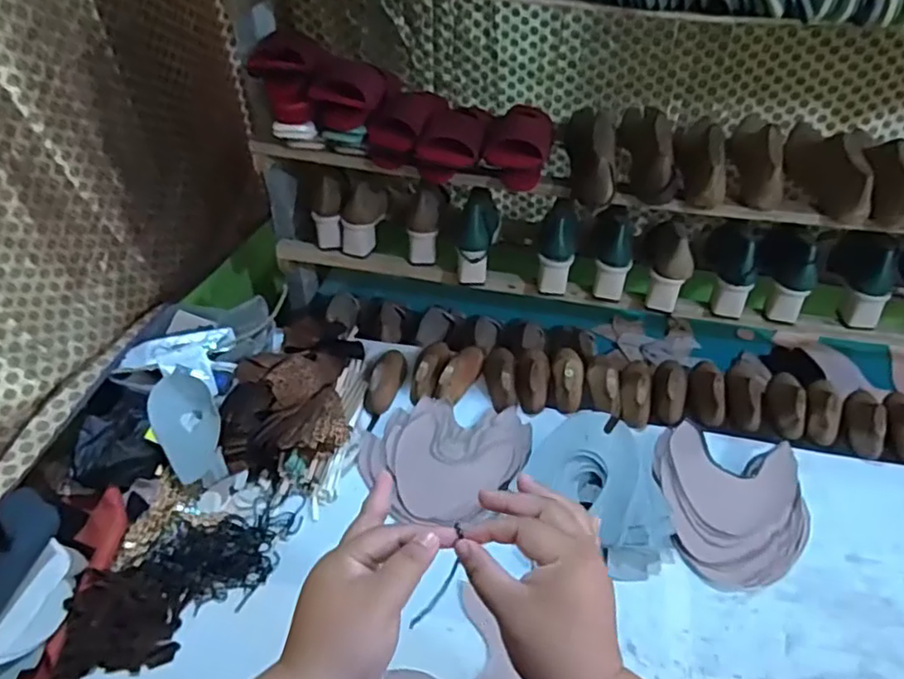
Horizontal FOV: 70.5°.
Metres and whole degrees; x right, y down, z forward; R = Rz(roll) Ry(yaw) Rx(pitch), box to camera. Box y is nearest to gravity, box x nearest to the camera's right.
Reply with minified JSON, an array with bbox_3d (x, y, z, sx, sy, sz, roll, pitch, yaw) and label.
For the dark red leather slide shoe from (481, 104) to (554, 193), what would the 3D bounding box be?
[{"bbox_3d":[0.111,-0.310,0.992,0.089,0.072,0.206,8,42,10],"label":"dark red leather slide shoe"}]

